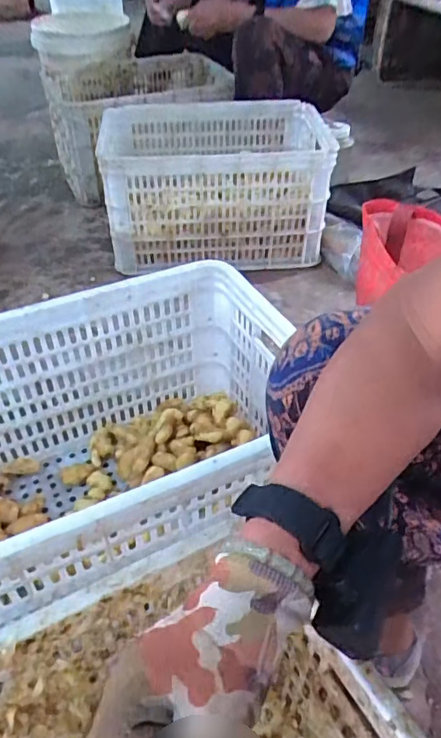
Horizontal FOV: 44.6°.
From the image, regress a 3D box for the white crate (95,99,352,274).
[{"bbox_3d":[0.008,-0.467,1.347,0.574,0.265,0.375,-6,44,-8],"label":"white crate"}]

